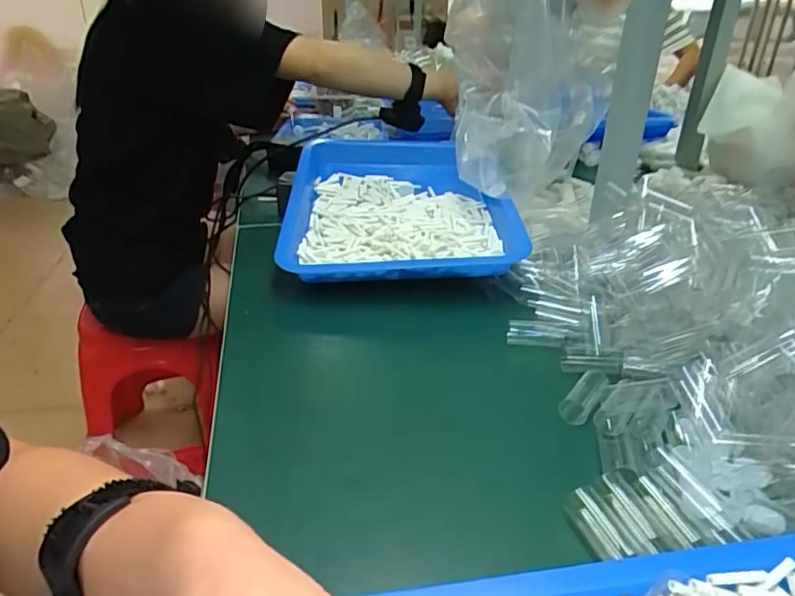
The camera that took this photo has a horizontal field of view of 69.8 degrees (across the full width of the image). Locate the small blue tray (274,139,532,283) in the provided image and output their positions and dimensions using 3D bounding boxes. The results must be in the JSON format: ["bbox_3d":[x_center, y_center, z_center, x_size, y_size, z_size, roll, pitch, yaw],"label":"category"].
[{"bbox_3d":[0.000,-0.114,0.691,0.263,0.049,0.335,-2,37,-2],"label":"small blue tray"}]

